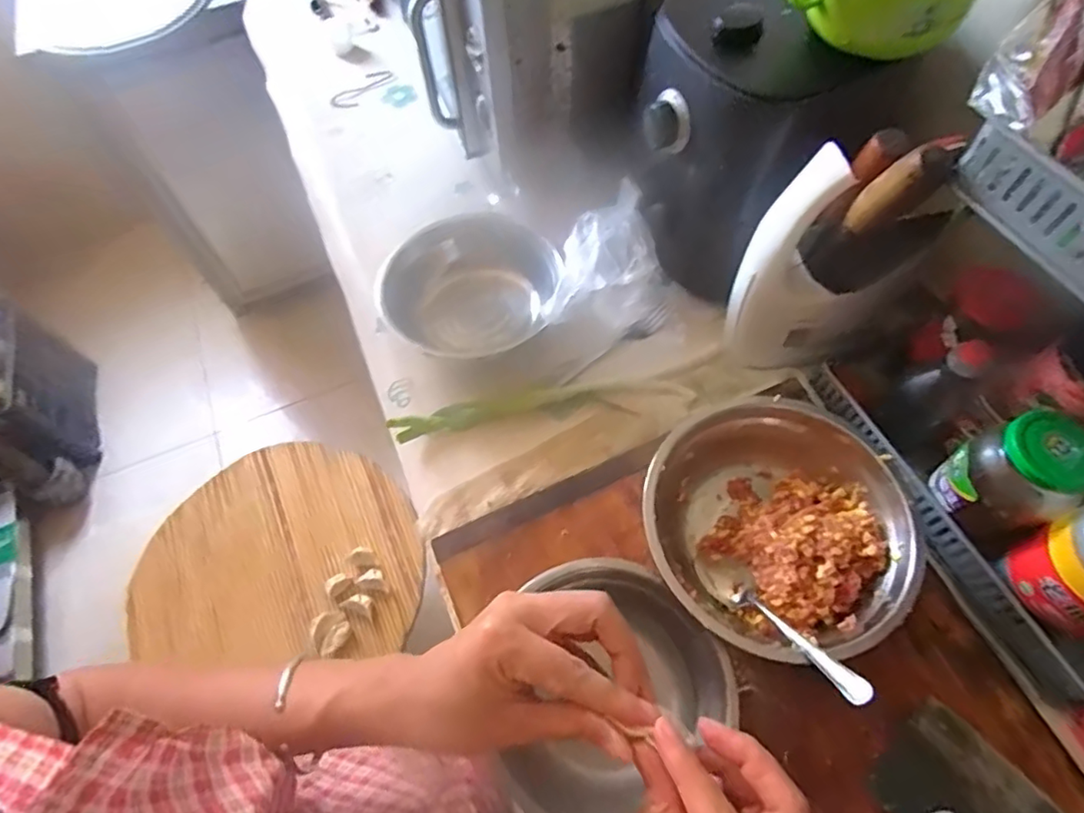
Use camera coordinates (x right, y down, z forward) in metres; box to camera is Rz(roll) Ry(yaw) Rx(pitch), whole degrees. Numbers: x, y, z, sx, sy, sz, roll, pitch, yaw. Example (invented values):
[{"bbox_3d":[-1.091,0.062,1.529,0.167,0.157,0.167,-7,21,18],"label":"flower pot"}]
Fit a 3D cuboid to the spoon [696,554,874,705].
[{"bbox_3d":[0.174,0.162,0.438,0.032,0.024,0.159,-27,26,-12],"label":"spoon"}]

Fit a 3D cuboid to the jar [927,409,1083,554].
[{"bbox_3d":[0.380,0.056,0.467,0.068,0.097,0.078,-33,64,-15],"label":"jar"}]

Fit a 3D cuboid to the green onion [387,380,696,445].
[{"bbox_3d":[-0.001,-0.002,0.624,0.312,0.010,0.049,-6,61,0],"label":"green onion"}]

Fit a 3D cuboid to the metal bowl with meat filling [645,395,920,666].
[{"bbox_3d":[0.188,0.100,0.484,0.194,0.067,0.201,5,61,6],"label":"metal bowl with meat filling"}]

